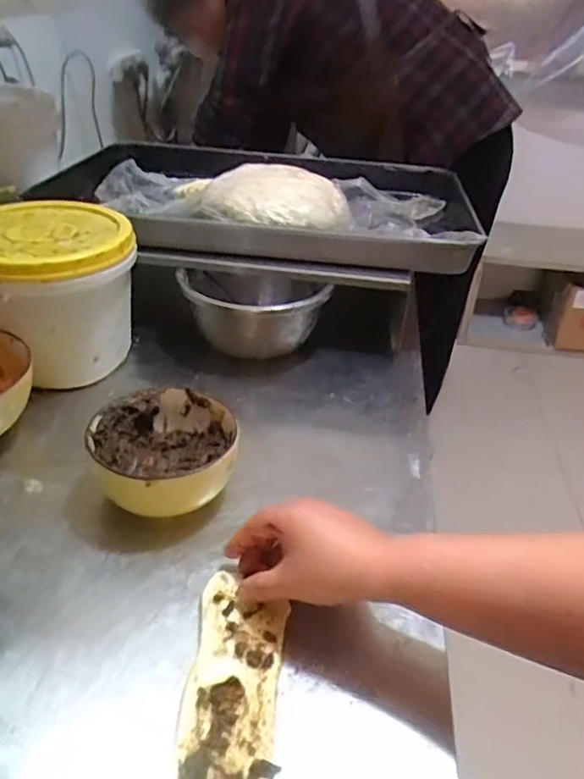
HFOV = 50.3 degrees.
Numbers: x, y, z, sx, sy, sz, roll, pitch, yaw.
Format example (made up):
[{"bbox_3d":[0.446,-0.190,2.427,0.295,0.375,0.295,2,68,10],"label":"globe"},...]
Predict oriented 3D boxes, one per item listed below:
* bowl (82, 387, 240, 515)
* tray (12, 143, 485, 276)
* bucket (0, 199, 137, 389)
[{"bbox_3d":[-0.110,0.061,0.549,0.117,0.064,0.120,3,33,-2],"label":"bowl"},{"bbox_3d":[-0.054,-0.299,0.923,0.618,0.072,0.413,9,35,8],"label":"tray"},{"bbox_3d":[-0.266,-0.107,0.692,0.175,0.146,0.166,3,33,-2],"label":"bucket"}]

